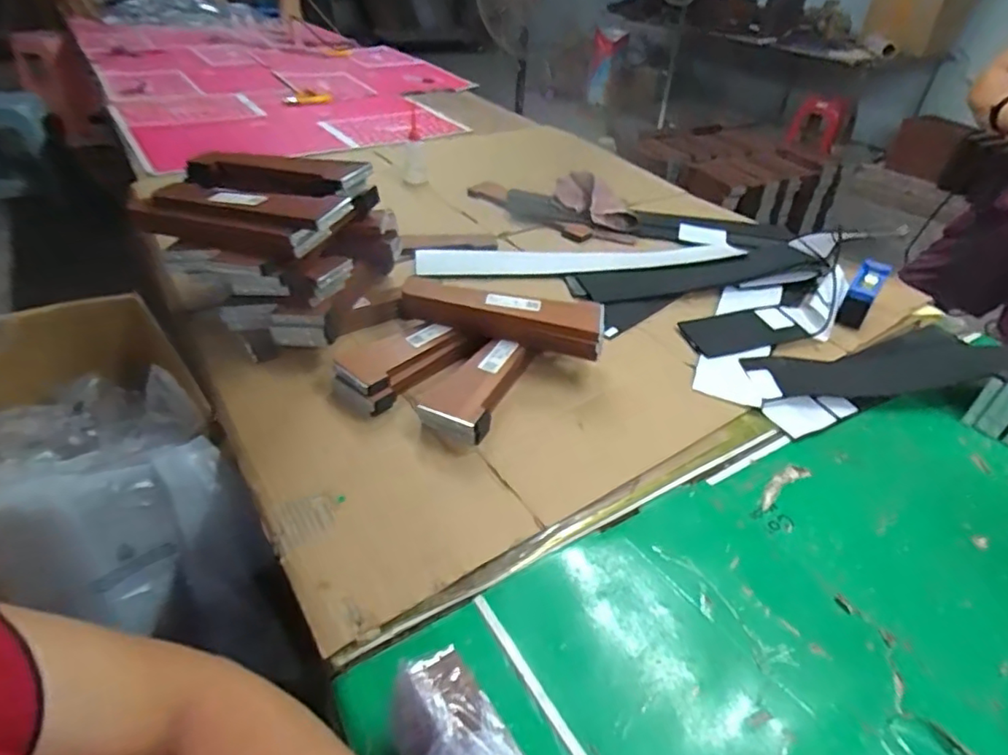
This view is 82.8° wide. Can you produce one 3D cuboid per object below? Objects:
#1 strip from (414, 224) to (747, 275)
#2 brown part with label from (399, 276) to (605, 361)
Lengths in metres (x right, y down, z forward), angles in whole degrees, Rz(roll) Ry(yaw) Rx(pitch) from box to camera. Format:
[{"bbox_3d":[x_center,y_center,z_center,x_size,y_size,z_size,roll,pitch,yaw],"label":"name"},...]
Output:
[{"bbox_3d":[0.156,-0.246,1.150,0.652,0.017,0.151,-6,40,-12],"label":"strip"},{"bbox_3d":[-0.006,-0.098,0.867,0.313,0.057,0.084,13,39,11],"label":"brown part with label"}]

